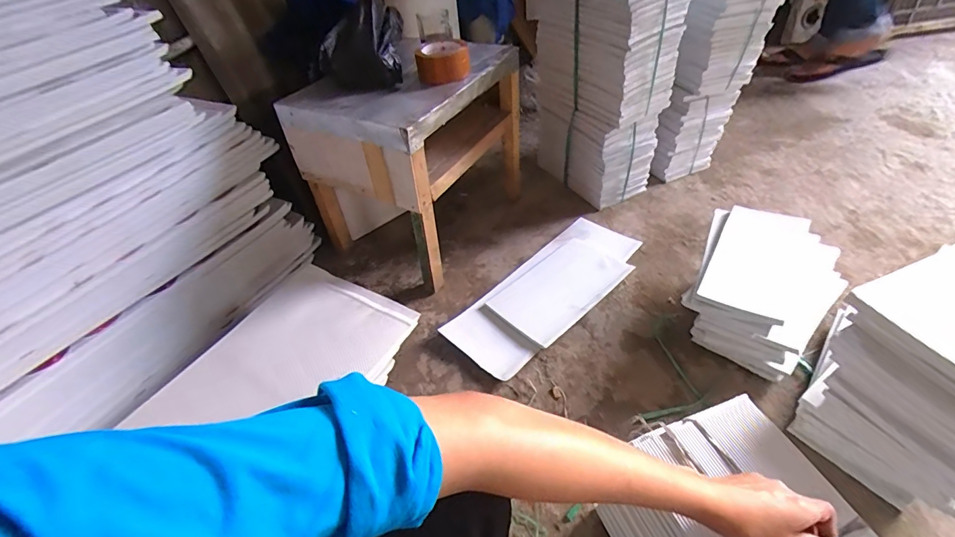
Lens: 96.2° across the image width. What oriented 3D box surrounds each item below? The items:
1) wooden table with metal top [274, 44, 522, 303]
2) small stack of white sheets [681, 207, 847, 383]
[{"bbox_3d":[-0.135,-0.256,0.994,0.321,0.387,0.444,20,50,26],"label":"wooden table with metal top"},{"bbox_3d":[0.508,0.034,0.793,0.195,0.135,0.305,23,52,28],"label":"small stack of white sheets"}]

